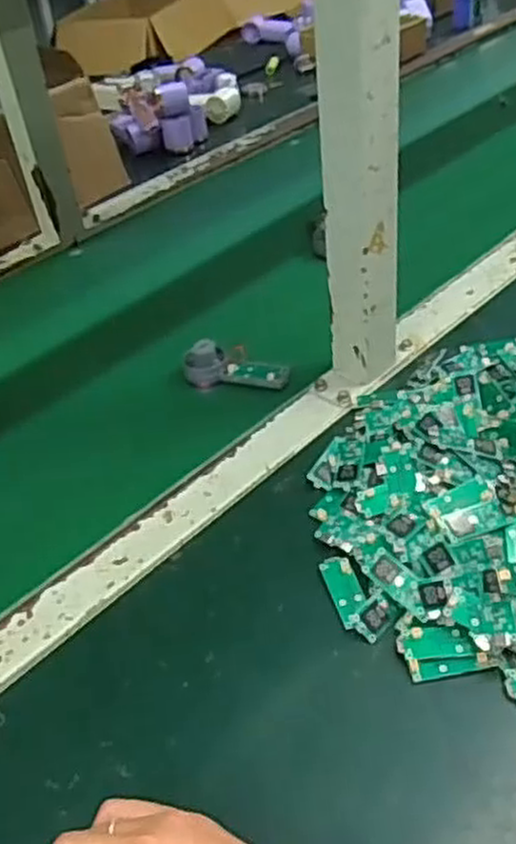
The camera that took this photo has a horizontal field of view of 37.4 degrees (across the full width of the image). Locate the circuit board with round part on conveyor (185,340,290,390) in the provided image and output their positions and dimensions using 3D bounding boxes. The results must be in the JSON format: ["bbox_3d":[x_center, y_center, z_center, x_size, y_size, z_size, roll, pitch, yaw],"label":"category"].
[{"bbox_3d":[-0.018,-0.049,0.656,0.088,0.030,0.030,8,43,17],"label":"circuit board with round part on conveyor"}]

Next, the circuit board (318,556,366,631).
[{"bbox_3d":[0.054,0.103,0.470,0.019,0.007,0.051,-14,41,-8],"label":"circuit board"}]

